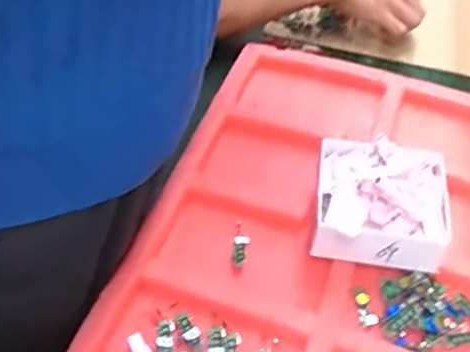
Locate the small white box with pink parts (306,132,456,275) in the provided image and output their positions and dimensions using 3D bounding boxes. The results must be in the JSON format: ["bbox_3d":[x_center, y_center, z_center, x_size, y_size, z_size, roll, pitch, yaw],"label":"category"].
[{"bbox_3d":[0.129,0.022,0.565,0.111,0.074,0.108,8,49,1],"label":"small white box with pink parts"}]

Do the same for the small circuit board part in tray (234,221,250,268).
[{"bbox_3d":[0.006,0.061,0.584,0.013,0.005,0.048,10,49,2],"label":"small circuit board part in tray"}]

